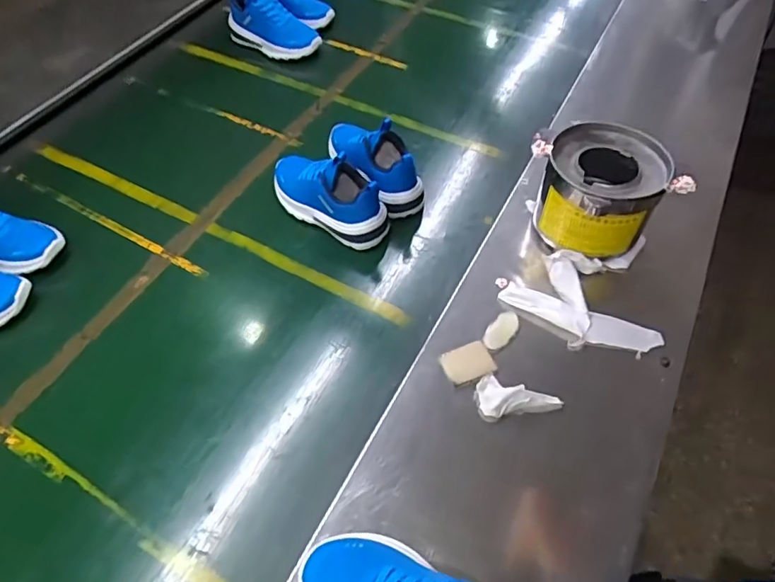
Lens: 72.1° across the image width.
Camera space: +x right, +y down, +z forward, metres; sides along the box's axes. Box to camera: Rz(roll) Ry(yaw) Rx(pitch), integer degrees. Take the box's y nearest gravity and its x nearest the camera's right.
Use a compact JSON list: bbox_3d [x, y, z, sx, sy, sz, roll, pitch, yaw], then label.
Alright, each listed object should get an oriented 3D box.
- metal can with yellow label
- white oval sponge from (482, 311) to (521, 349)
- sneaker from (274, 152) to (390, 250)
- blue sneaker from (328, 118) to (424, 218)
[{"bbox_3d":[0.260,-0.117,0.674,0.137,0.121,0.147,20,58,15],"label":"metal can with yellow label"},{"bbox_3d":[0.135,0.042,0.616,0.028,0.005,0.063,32,62,22],"label":"white oval sponge"},{"bbox_3d":[-0.088,-0.144,0.731,0.190,0.104,0.069,31,60,19],"label":"sneaker"},{"bbox_3d":[-0.027,-0.201,0.763,0.063,0.109,0.193,-33,62,-22],"label":"blue sneaker"}]

